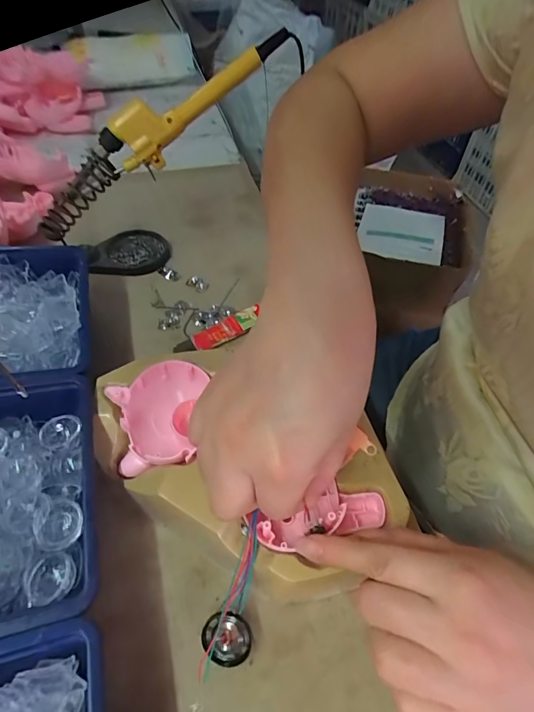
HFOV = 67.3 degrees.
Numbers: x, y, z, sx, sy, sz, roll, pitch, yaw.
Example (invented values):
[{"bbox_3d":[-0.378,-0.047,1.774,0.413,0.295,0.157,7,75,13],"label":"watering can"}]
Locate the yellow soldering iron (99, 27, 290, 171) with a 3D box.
[{"bbox_3d":[-0.058,-0.211,0.332,0.167,0.050,0.032,-28,55,5],"label":"yellow soldering iron"}]

